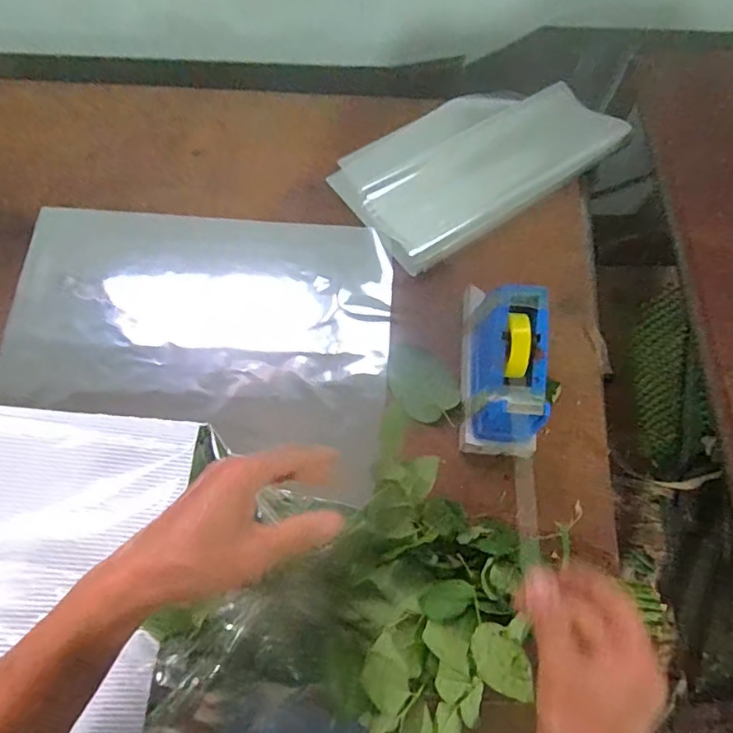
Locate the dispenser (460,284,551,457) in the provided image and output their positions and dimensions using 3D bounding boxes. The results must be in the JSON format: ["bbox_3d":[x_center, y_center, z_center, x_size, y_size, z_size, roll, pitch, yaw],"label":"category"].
[{"bbox_3d":[0.134,-0.008,0.531,0.069,0.117,0.175,5,73,2],"label":"dispenser"}]

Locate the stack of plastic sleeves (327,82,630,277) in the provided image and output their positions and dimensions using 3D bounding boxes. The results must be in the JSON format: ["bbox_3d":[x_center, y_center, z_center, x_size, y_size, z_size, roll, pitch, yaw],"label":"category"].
[{"bbox_3d":[0.128,-0.253,0.658,0.310,0.027,0.179,-32,76,-10],"label":"stack of plastic sleeves"}]

